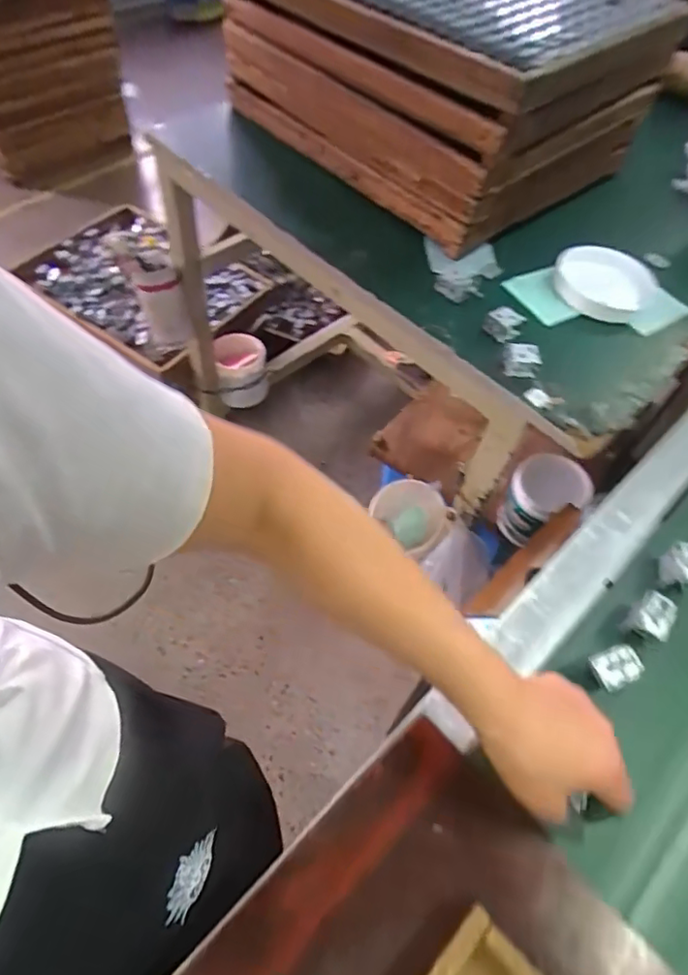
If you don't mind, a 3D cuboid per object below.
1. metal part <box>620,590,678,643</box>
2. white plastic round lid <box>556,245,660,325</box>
[{"bbox_3d":[0.269,0.118,0.520,0.035,0.045,0.033,-33,64,-24],"label":"metal part"},{"bbox_3d":[0.332,-0.265,0.750,0.125,0.034,0.109,27,58,14],"label":"white plastic round lid"}]

